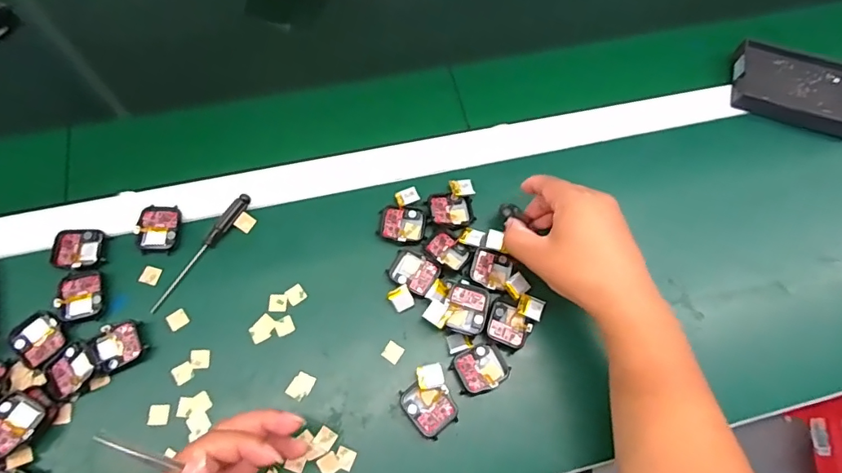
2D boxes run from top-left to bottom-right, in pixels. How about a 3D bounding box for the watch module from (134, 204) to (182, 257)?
[{"bbox_3d":[-0.247,-0.008,0.452,0.036,0.007,0.045,3,69,-2],"label":"watch module"}]

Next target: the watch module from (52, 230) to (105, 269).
[{"bbox_3d":[-0.314,0.011,0.441,0.041,0.006,0.040,-9,69,-6],"label":"watch module"}]

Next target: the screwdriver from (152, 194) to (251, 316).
[{"bbox_3d":[-0.205,0.013,0.448,0.012,0.010,0.131,33,71,10],"label":"screwdriver"}]

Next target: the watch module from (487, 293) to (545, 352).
[{"bbox_3d":[0.084,0.075,0.439,0.041,0.011,0.053,28,70,8],"label":"watch module"}]

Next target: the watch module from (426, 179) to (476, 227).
[{"bbox_3d":[0.031,-0.033,0.477,0.045,0.007,0.049,1,69,-2],"label":"watch module"}]

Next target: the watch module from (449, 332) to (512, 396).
[{"bbox_3d":[0.049,0.110,0.428,0.045,0.015,0.054,-21,71,-11],"label":"watch module"}]

